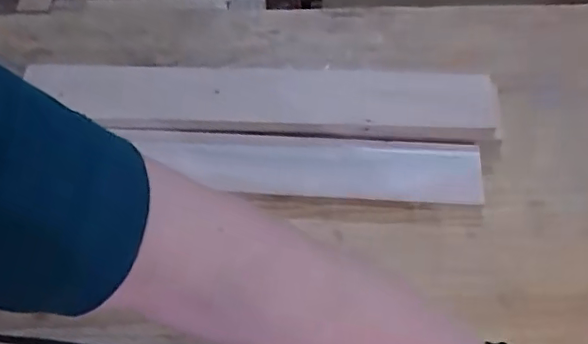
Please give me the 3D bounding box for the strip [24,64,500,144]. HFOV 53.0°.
[{"bbox_3d":[-0.026,-0.064,0.546,0.415,0.032,0.065,3,61,1],"label":"strip"}]

